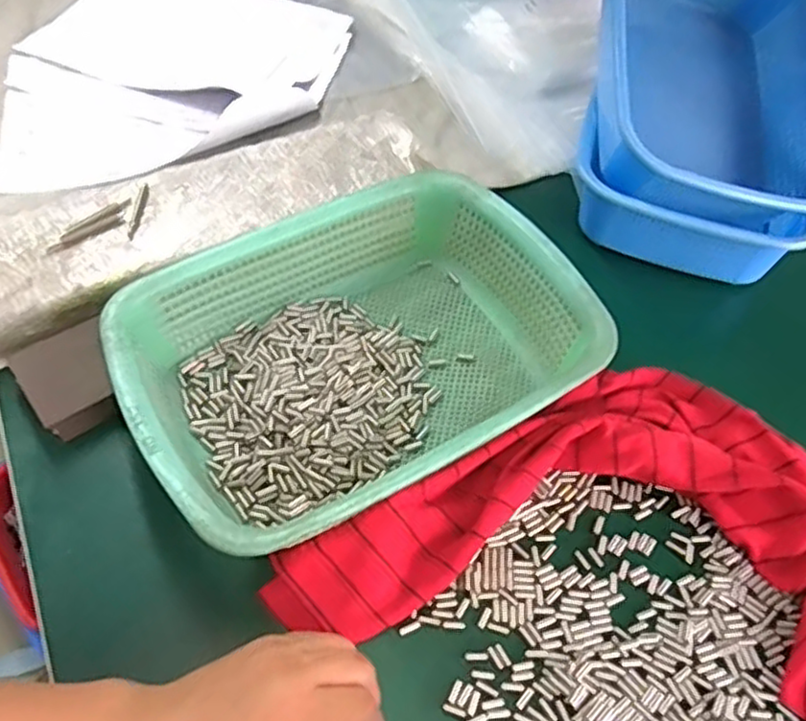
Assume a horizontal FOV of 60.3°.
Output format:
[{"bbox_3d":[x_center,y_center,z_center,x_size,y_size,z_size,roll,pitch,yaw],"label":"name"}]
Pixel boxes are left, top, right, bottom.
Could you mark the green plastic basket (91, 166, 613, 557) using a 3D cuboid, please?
[{"bbox_3d":[-0.030,-0.004,0.480,0.293,0.079,0.218,-24,61,-19],"label":"green plastic basket"}]

